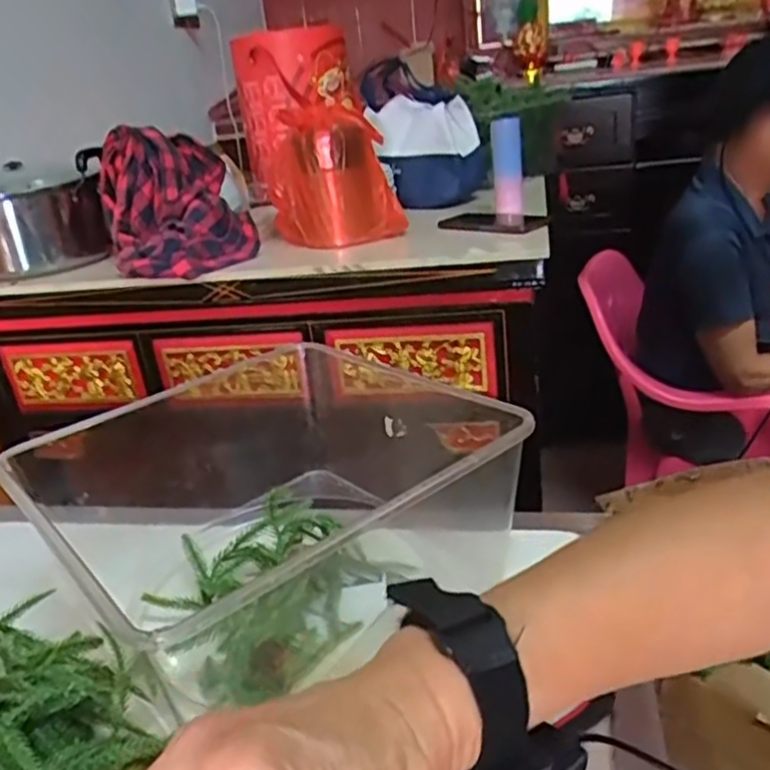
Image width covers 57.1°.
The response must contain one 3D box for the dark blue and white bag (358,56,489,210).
[{"bbox_3d":[0.074,-0.445,1.288,0.235,0.238,0.122,3,25,21],"label":"dark blue and white bag"}]

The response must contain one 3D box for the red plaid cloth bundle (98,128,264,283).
[{"bbox_3d":[-0.327,-0.288,1.098,0.200,0.184,0.263,-14,24,-18],"label":"red plaid cloth bundle"}]

